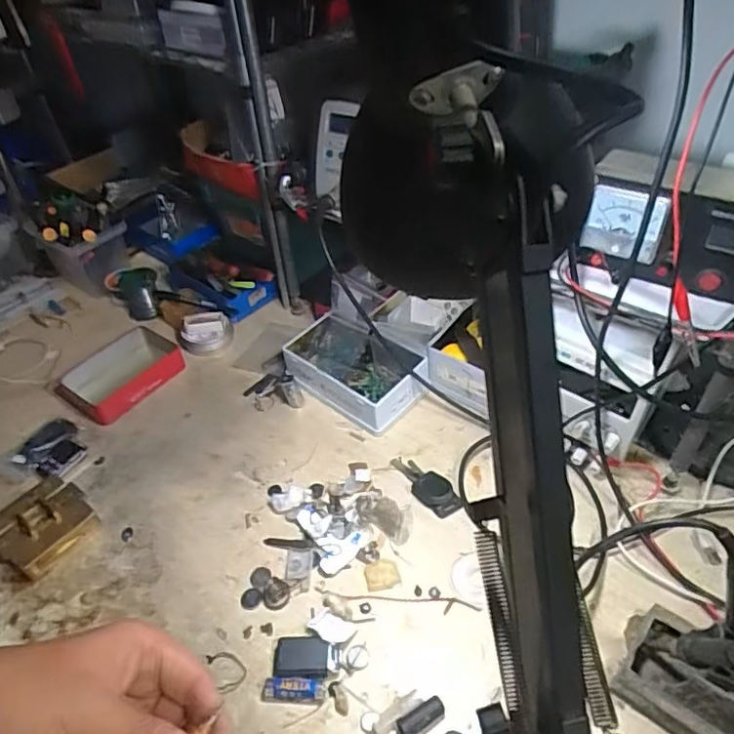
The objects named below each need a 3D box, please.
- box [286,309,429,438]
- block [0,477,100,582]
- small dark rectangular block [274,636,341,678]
[{"bbox_3d":[-0.015,-0.001,0.713,0.170,0.048,0.111,29,54,29],"label":"box"},{"bbox_3d":[-0.328,0.160,0.589,0.079,0.030,0.088,32,55,31],"label":"block"},{"bbox_3d":[-0.050,0.244,0.492,0.053,0.013,0.034,-3,45,2],"label":"small dark rectangular block"}]

